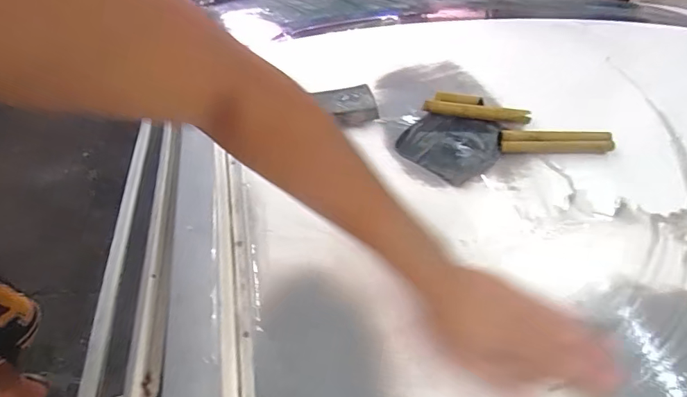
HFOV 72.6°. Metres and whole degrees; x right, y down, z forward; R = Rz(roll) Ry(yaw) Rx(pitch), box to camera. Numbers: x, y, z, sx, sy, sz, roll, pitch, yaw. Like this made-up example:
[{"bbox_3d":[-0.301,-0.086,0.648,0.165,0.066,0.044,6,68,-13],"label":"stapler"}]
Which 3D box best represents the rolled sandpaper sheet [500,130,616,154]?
[{"bbox_3d":[0.261,-0.070,0.577,0.133,0.022,0.023,0,52,-1],"label":"rolled sandpaper sheet"}]

